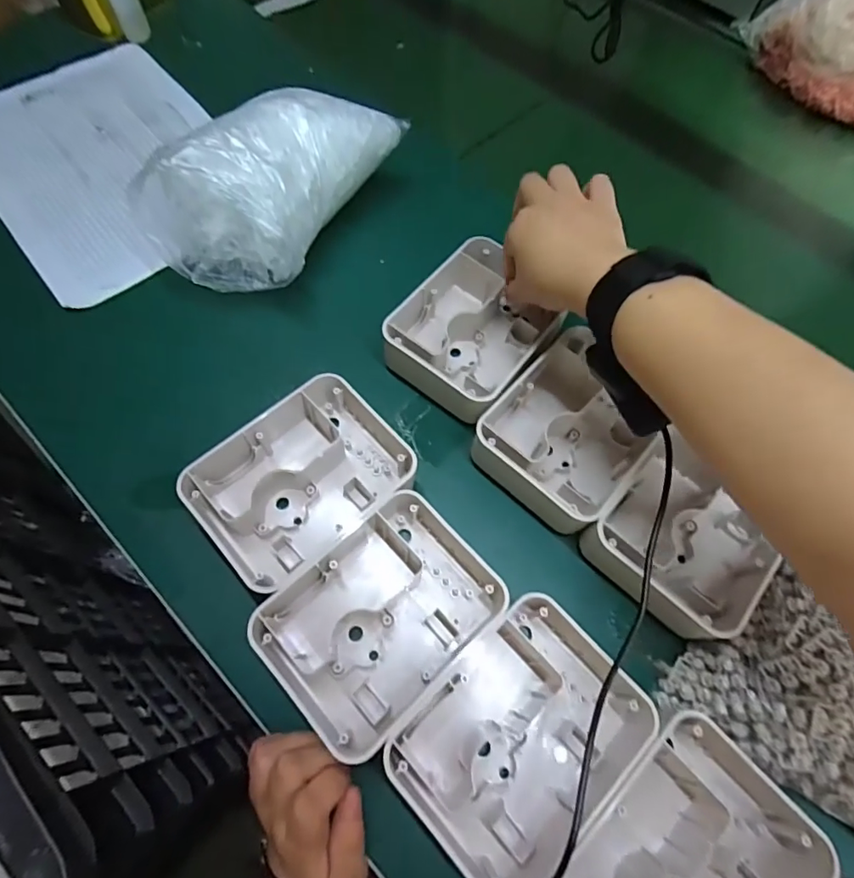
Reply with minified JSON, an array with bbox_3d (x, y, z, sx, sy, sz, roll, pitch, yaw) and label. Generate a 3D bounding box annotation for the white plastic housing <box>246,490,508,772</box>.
[{"bbox_3d":[-0.027,0.103,0.302,0.136,0.036,0.104,-38,73,-18],"label":"white plastic housing"}]

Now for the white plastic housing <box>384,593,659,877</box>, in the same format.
[{"bbox_3d":[0.052,0.165,0.281,0.138,0.036,0.100,-39,73,-18],"label":"white plastic housing"}]

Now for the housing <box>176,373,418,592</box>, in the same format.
[{"bbox_3d":[-0.080,0.026,0.335,0.134,0.044,0.096,-38,73,-18],"label":"housing"}]

